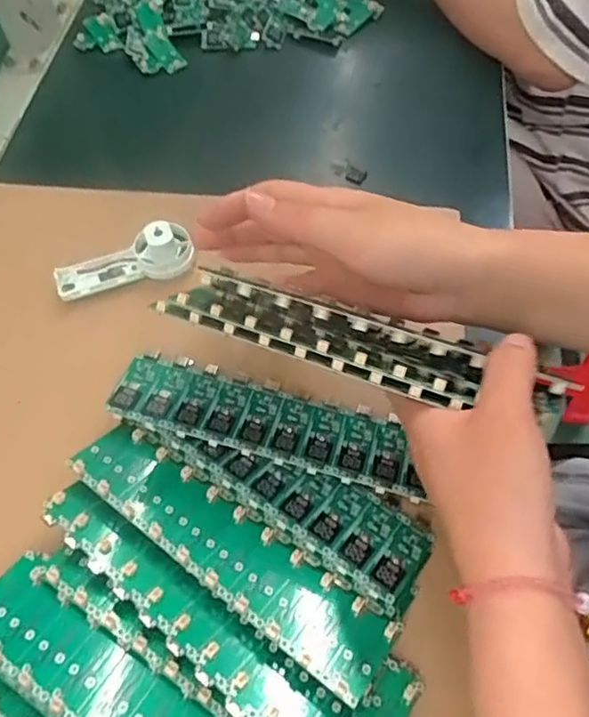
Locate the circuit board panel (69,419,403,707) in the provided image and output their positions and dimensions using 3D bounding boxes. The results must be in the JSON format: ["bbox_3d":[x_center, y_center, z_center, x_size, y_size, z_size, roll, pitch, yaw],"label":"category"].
[{"bbox_3d":[-0.036,0.093,0.317,0.185,0.004,0.044,32,46,20],"label":"circuit board panel"}]

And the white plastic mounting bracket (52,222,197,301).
[{"bbox_3d":[-0.116,-0.067,0.428,0.095,0.029,0.030,-15,59,-7],"label":"white plastic mounting bracket"}]

